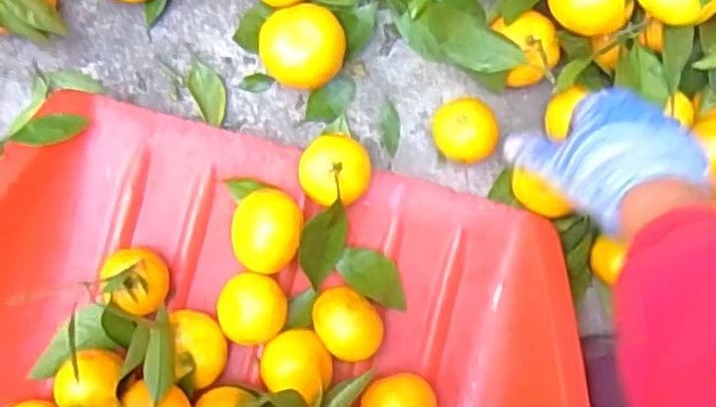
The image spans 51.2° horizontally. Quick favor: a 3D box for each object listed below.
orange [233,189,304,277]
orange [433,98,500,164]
[{"bbox_3d":[-0.064,0.019,0.521,0.045,0.049,0.056,6,85,-6],"label":"orange"},{"bbox_3d":[0.079,-0.053,0.563,0.044,0.035,0.045,-3,86,-7],"label":"orange"}]

